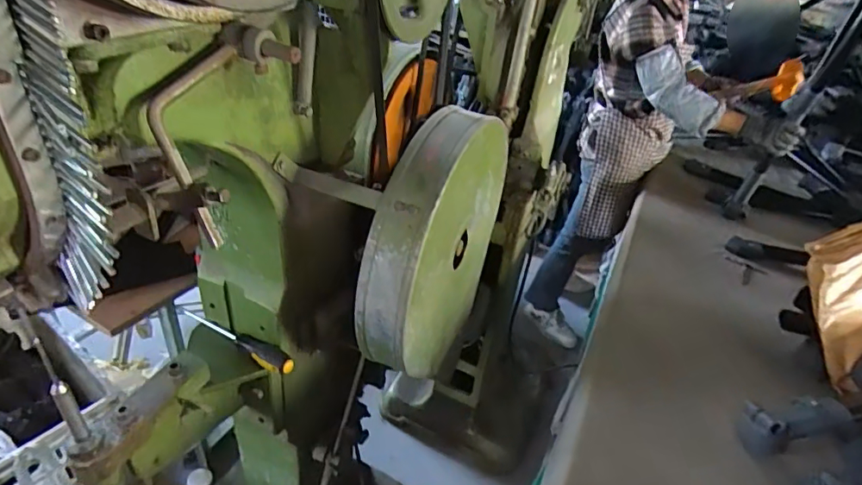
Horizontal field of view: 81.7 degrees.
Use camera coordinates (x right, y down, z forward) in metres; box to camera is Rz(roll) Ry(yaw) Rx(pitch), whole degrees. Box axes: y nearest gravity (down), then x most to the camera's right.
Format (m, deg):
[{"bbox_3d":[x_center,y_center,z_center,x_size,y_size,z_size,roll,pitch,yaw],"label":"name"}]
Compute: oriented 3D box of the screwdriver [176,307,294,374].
[{"bbox_3d":[-0.309,0.149,0.788,0.234,0.027,0.030,23,38,20],"label":"screwdriver"}]

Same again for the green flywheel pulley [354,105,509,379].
[{"bbox_3d":[0.014,0.008,0.804,0.085,0.414,0.401,20,37,16],"label":"green flywheel pulley"}]

